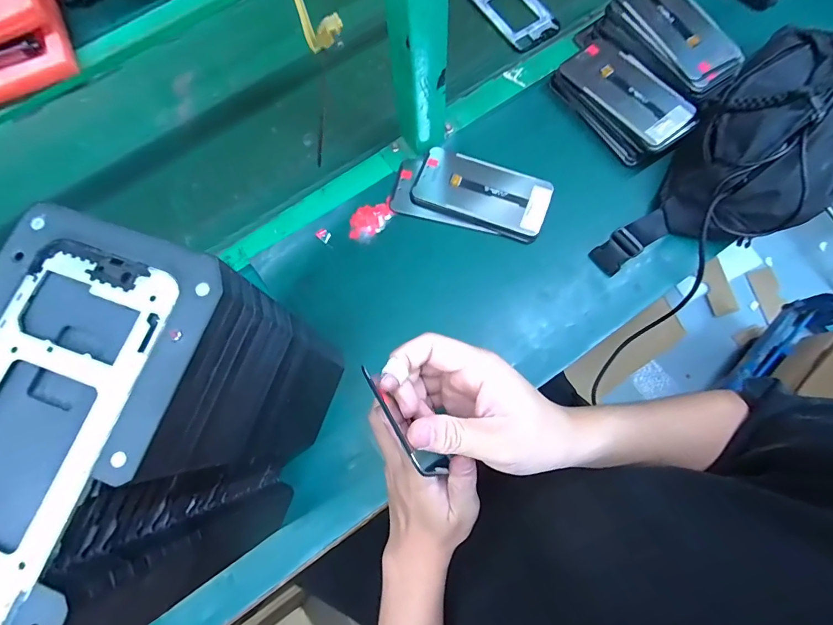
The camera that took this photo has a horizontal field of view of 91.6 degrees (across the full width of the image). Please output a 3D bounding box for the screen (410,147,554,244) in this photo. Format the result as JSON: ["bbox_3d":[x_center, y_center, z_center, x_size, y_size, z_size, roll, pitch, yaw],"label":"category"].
[{"bbox_3d":[0.076,-0.142,0.478,0.155,0.005,0.080,21,81,9],"label":"screen"}]

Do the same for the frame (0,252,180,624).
[{"bbox_3d":[-0.167,0.048,0.176,0.074,0.007,0.157,17,77,6],"label":"frame"}]

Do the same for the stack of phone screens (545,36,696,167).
[{"bbox_3d":[0.244,-0.258,0.493,0.082,0.053,0.174,-36,77,-7],"label":"stack of phone screens"}]

